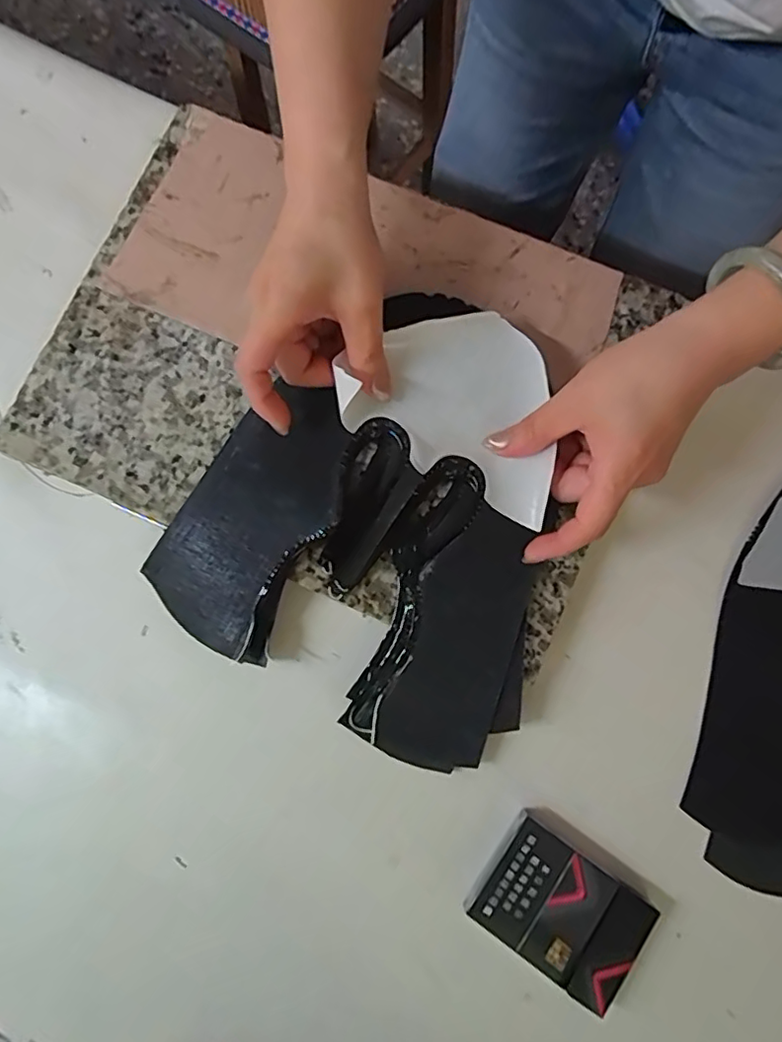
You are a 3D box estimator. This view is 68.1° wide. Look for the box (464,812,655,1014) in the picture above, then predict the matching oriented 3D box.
[{"bbox_3d":[0.099,0.227,0.338,0.092,0.013,0.064,35,81,6],"label":"box"}]

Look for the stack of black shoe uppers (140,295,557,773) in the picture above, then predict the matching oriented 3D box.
[{"bbox_3d":[0.004,-0.009,0.356,0.229,0.052,0.255,30,80,5],"label":"stack of black shoe uppers"}]

